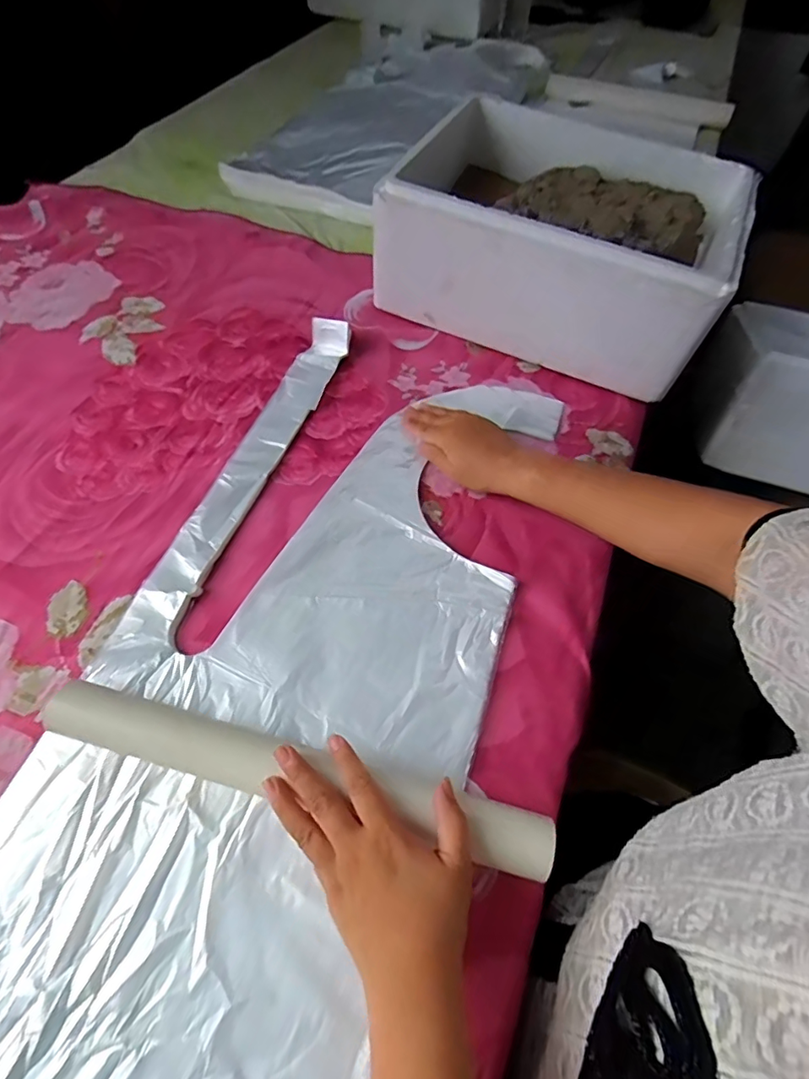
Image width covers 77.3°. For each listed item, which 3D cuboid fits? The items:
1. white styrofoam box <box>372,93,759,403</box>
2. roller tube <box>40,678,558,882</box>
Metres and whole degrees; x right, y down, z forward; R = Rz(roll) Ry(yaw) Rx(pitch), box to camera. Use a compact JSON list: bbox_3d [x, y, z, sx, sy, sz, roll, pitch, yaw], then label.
[{"bbox_3d":[0.193,-0.363,0.635,0.379,0.173,0.288,26,61,12],"label":"white styrofoam box"},{"bbox_3d":[-0.077,0.164,0.359,0.360,0.033,0.041,13,59,6],"label":"roller tube"}]

